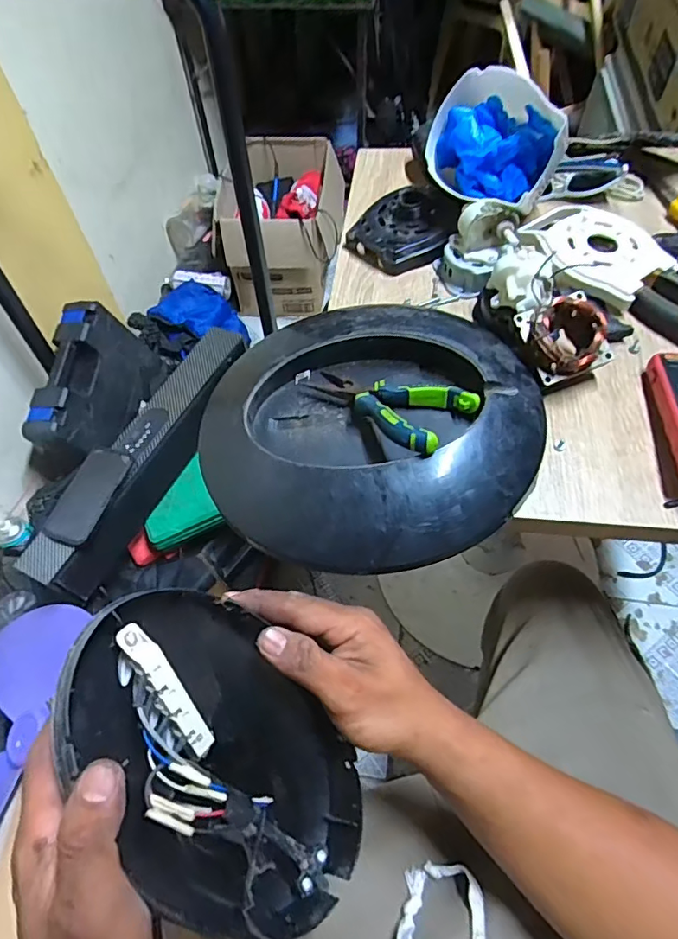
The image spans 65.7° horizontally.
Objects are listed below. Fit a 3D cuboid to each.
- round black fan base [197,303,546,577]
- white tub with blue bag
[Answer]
[{"bbox_3d":[0.025,-0.047,0.464,0.286,0.056,0.264,-1,57,2],"label":"round black fan base"},{"bbox_3d":[0.166,-0.343,0.548,0.114,0.101,0.121,-1,57,2],"label":"white tub with blue bag"}]

